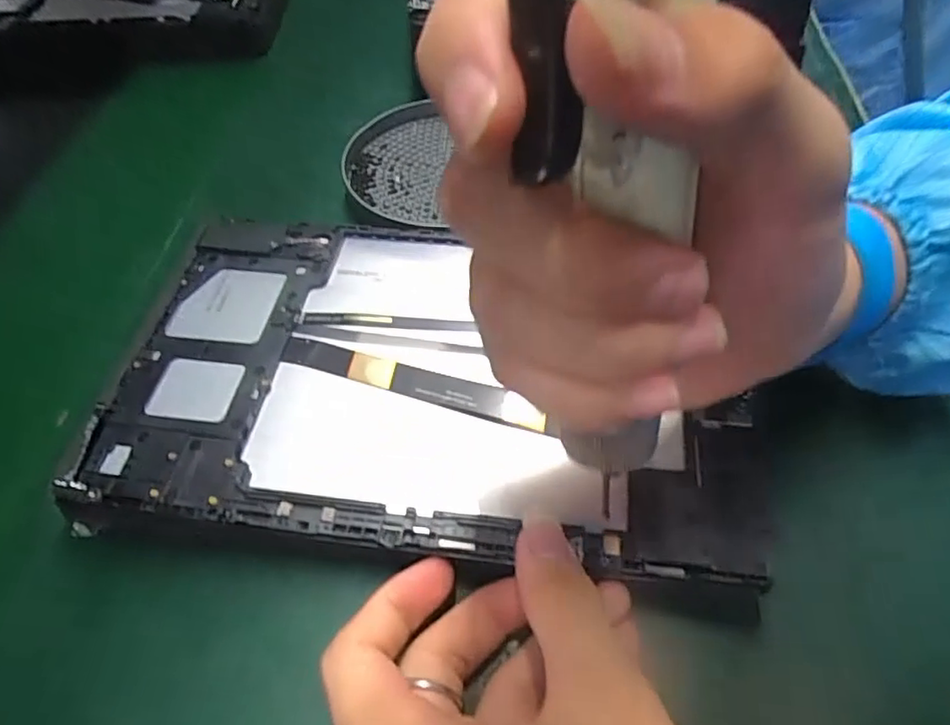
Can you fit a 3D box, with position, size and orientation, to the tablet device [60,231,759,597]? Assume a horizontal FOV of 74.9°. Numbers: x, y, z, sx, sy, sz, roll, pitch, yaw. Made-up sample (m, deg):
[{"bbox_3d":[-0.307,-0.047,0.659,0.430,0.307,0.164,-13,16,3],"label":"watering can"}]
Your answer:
[{"bbox_3d":[-0.022,0.001,0.246,0.242,0.009,0.152,4,54,6],"label":"tablet device"}]

